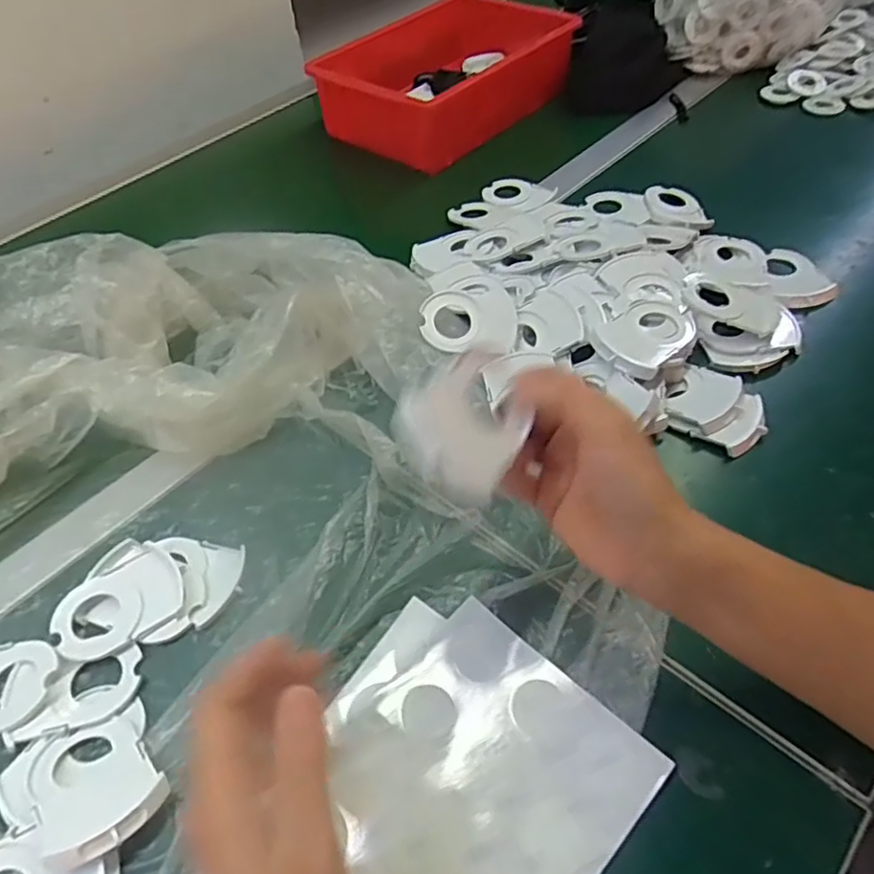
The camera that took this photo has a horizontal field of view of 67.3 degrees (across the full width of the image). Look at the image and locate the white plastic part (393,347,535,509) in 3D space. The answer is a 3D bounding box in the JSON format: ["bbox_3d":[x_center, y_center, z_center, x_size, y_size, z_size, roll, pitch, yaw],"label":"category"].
[{"bbox_3d":[0.015,-0.005,0.314,0.073,0.011,0.063,-32,95,-39],"label":"white plastic part"}]

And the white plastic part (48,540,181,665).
[{"bbox_3d":[-0.200,0.106,0.415,0.077,0.015,0.053,-31,56,-21],"label":"white plastic part"}]

